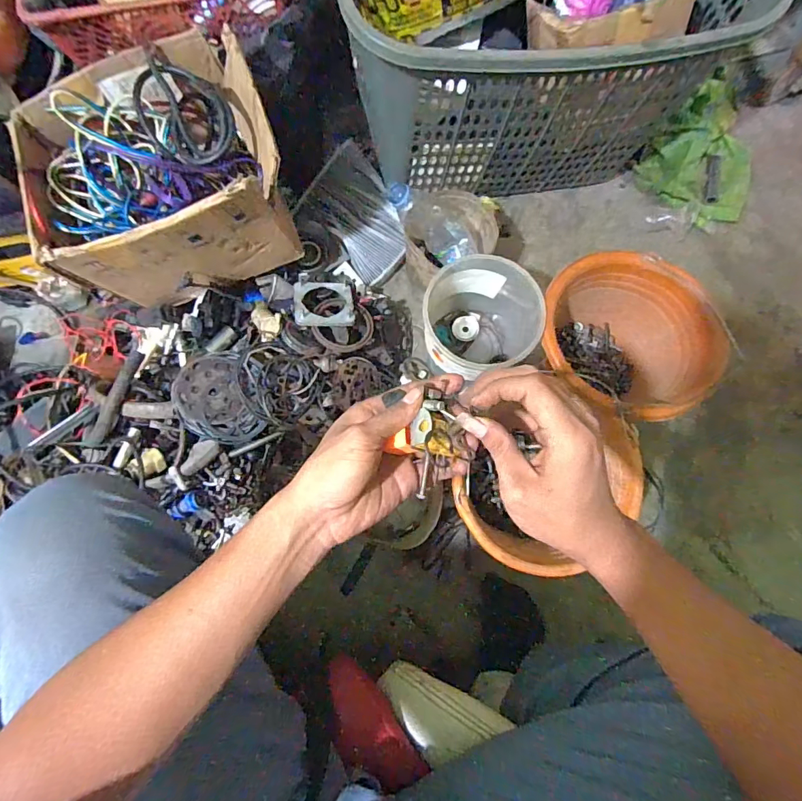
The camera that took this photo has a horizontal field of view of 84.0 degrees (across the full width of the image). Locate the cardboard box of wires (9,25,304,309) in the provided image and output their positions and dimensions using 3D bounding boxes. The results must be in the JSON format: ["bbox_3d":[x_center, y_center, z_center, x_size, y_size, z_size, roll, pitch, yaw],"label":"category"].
[{"bbox_3d":[-0.316,-0.294,0.613,0.299,0.188,0.242,-16,79,-5],"label":"cardboard box of wires"}]

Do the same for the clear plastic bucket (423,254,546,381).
[{"bbox_3d":[0.116,-0.123,0.702,0.166,0.172,0.150,7,77,0],"label":"clear plastic bucket"}]

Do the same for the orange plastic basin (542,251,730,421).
[{"bbox_3d":[0.331,-0.081,0.706,0.265,0.167,0.239,37,79,6],"label":"orange plastic basin"}]

